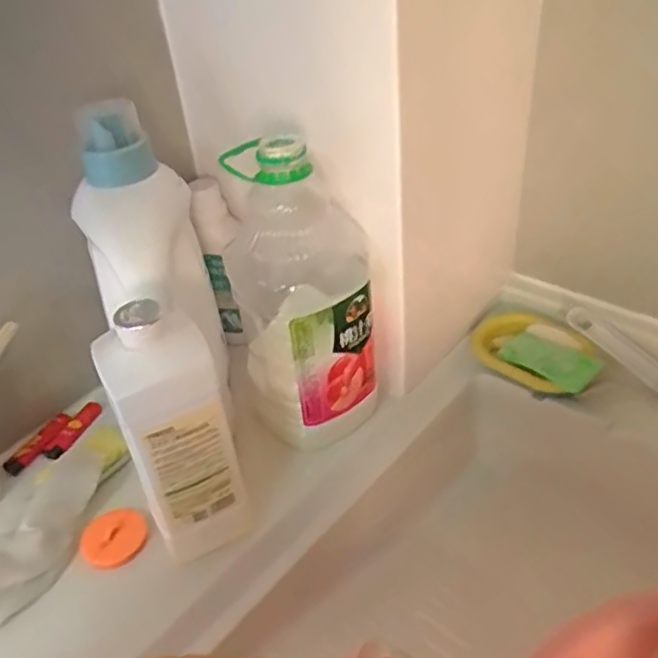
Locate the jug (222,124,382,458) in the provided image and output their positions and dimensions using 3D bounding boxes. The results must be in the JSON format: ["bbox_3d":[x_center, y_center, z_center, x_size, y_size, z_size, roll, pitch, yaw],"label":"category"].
[{"bbox_3d":[-0.021,-0.020,0.606,0.124,0.295,0.105,-8,38,-2],"label":"jug"}]

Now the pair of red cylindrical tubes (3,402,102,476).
[{"bbox_3d":[-0.281,0.113,0.694,0.038,0.017,0.110,16,43,26],"label":"pair of red cylindrical tubes"}]

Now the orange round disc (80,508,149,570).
[{"bbox_3d":[-0.189,0.184,0.588,0.055,0.017,0.052,-4,38,3],"label":"orange round disc"}]

